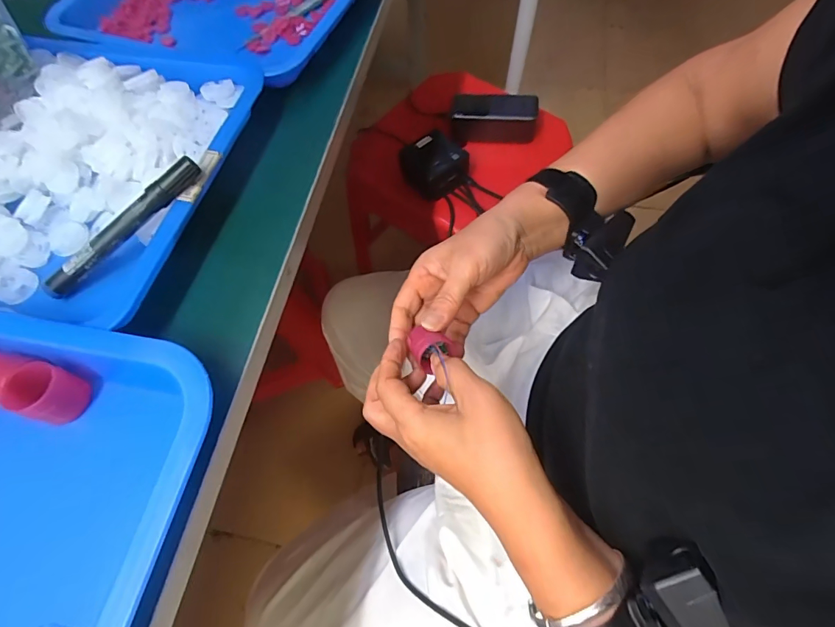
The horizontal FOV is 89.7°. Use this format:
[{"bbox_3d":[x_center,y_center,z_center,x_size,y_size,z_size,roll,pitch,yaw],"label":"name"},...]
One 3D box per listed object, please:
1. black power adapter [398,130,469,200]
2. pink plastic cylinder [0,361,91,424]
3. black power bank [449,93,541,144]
[{"bbox_3d":[0.022,-0.218,0.630,0.088,0.055,0.083,-27,66,-9],"label":"black power adapter"},{"bbox_3d":[-0.217,0.046,0.246,0.030,0.027,0.028,-1,64,3],"label":"pink plastic cylinder"},{"bbox_3d":[0.120,-0.308,0.661,0.130,0.059,0.047,1,65,4],"label":"black power bank"}]

